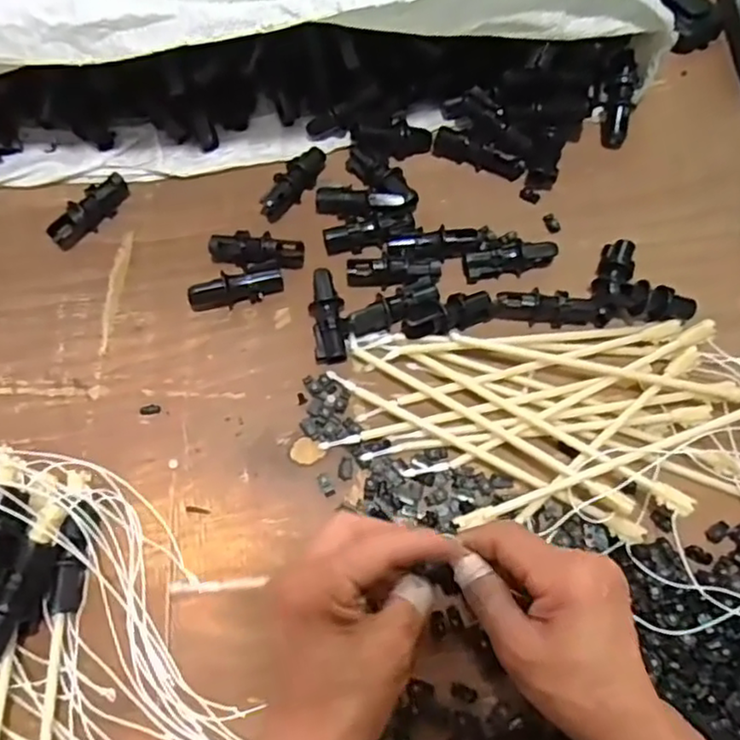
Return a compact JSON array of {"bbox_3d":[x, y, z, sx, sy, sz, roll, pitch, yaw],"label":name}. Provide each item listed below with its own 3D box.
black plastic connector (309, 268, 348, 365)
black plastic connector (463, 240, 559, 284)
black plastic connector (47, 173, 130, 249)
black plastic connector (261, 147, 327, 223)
[{"bbox_3d":[-0.030,-0.038,0.460,0.023,0.018,0.066,-7,69,-3],"label":"black plastic connector"},{"bbox_3d":[0.103,-0.082,0.476,0.067,0.020,0.021,-8,69,-4],"label":"black plastic connector"},{"bbox_3d":[-0.209,-0.120,0.486,0.019,0.022,0.068,37,73,13],"label":"black plastic connector"},{"bbox_3d":[-0.059,-0.144,0.497,0.020,0.015,0.066,33,72,12],"label":"black plastic connector"}]

